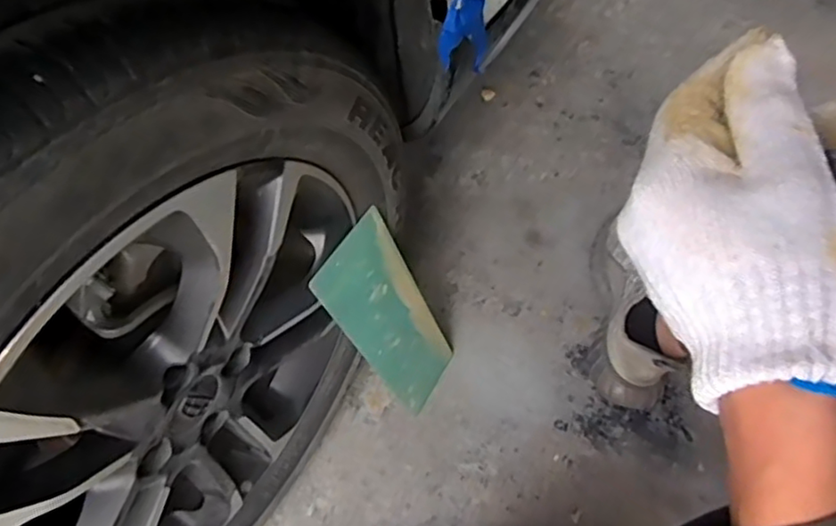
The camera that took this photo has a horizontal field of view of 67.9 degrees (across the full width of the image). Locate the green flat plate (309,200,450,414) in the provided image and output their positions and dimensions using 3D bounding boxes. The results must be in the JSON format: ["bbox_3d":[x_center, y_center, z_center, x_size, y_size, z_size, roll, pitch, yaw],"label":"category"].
[{"bbox_3d":[-0.025,0.068,0.702,0.008,0.305,0.106,21,66,33],"label":"green flat plate"}]

